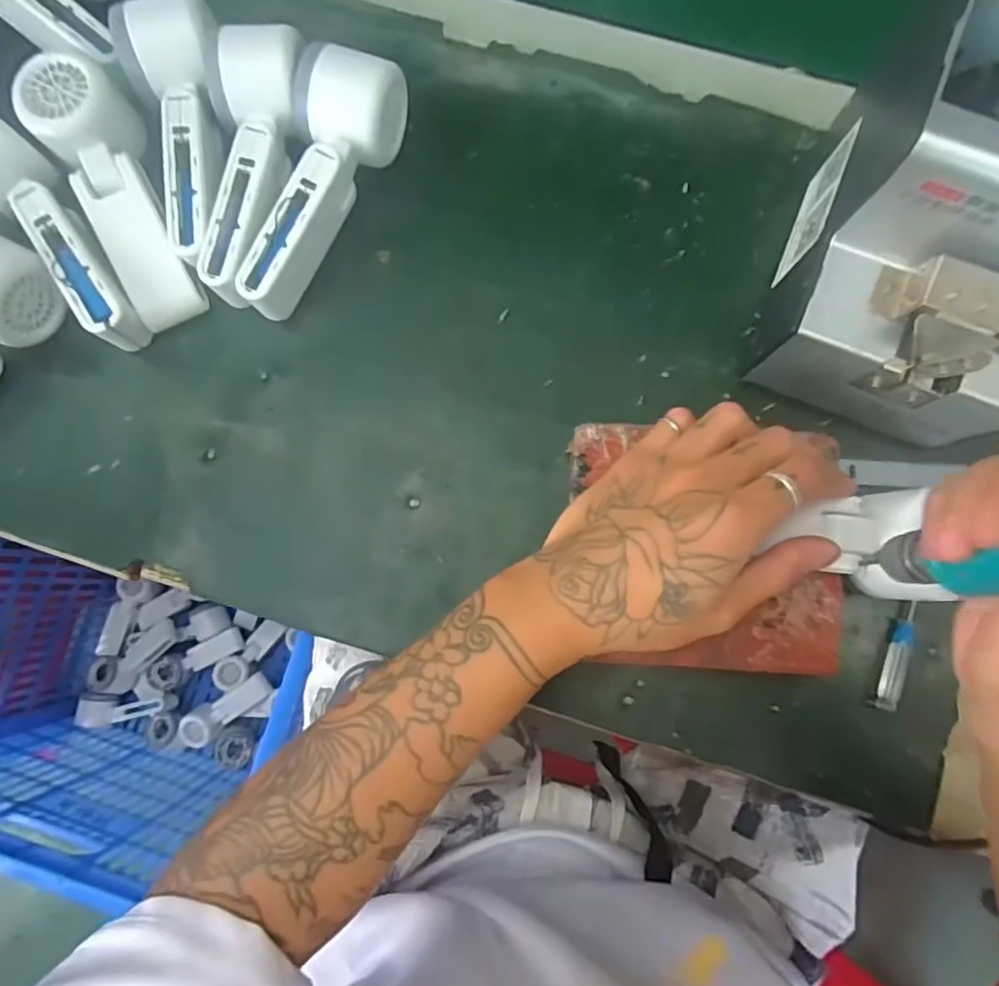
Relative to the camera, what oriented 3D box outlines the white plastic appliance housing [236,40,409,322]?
[{"bbox_3d":[-0.109,-0.185,0.379,0.056,0.055,0.161,19,83,3],"label":"white plastic appliance housing"}]

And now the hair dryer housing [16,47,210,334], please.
[{"bbox_3d":[-0.230,-0.187,0.381,0.060,0.045,0.162,-30,83,-4],"label":"hair dryer housing"}]

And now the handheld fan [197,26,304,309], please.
[{"bbox_3d":[-0.147,-0.195,0.379,0.048,0.049,0.162,6,82,1],"label":"handheld fan"}]

